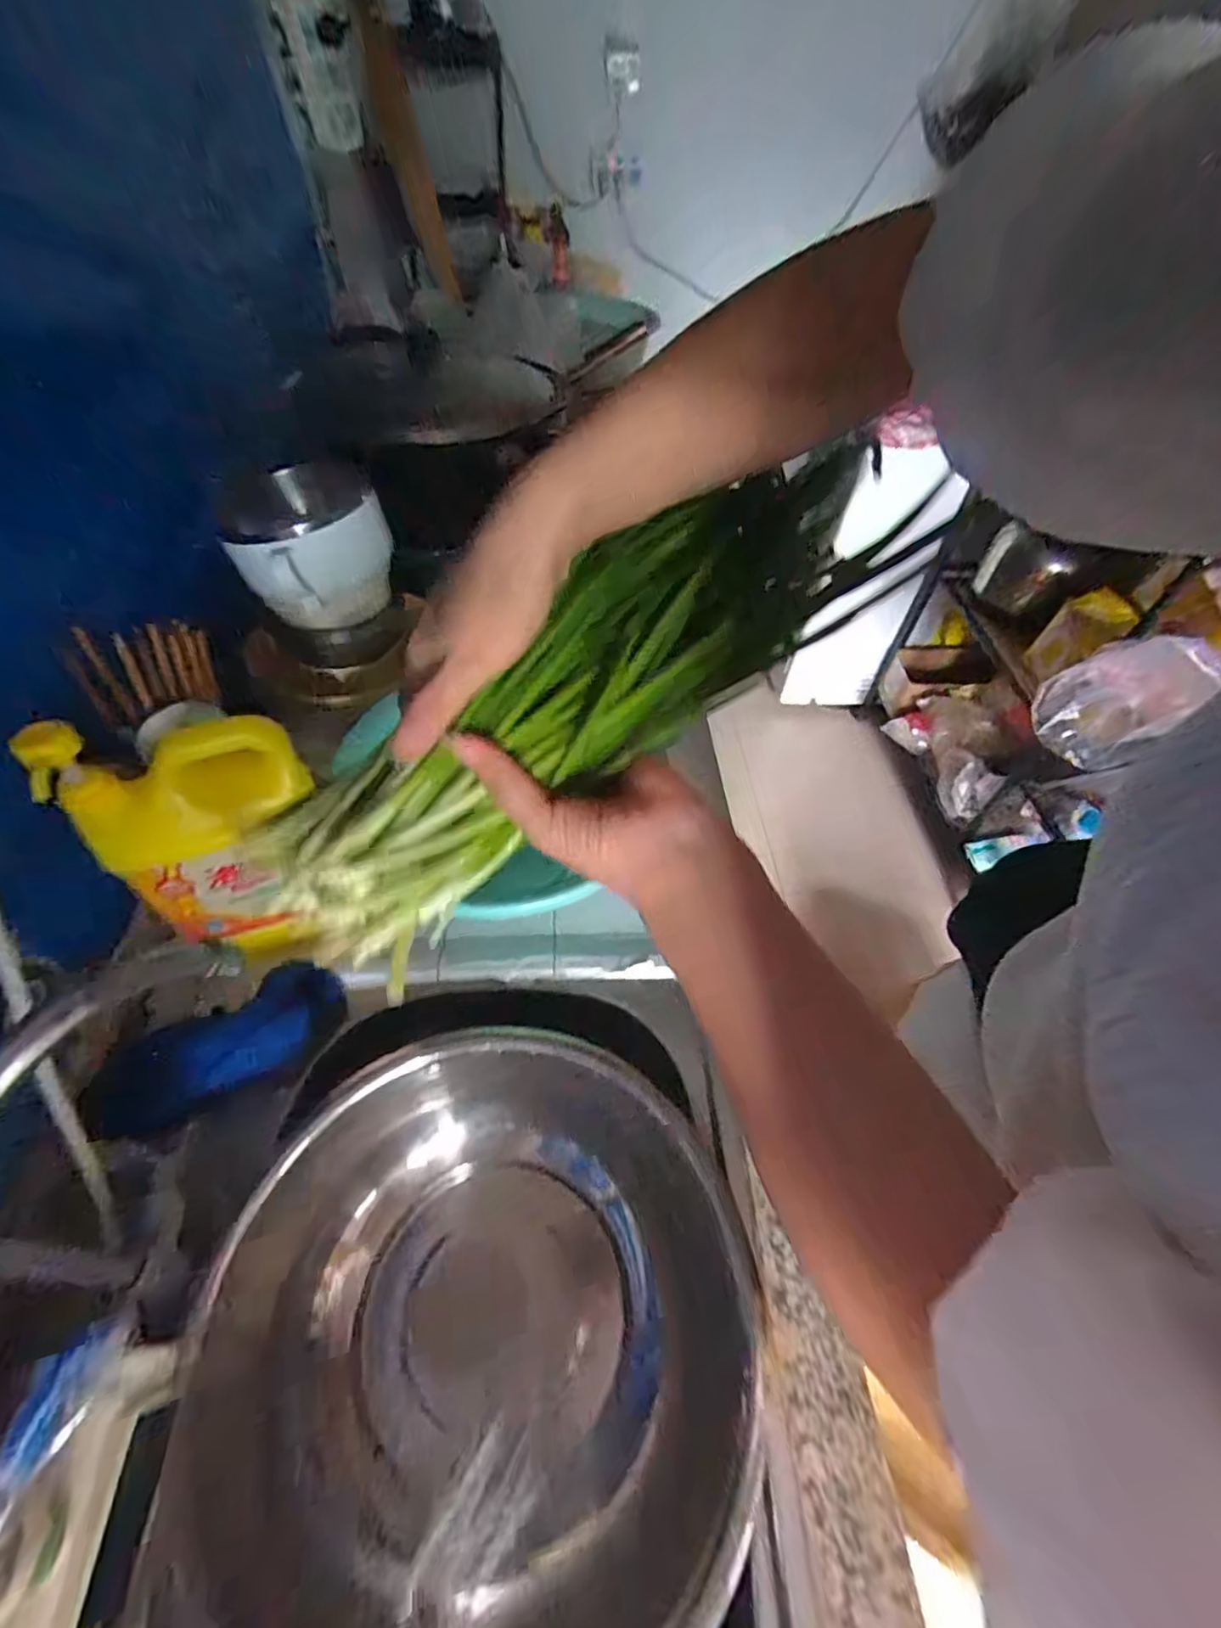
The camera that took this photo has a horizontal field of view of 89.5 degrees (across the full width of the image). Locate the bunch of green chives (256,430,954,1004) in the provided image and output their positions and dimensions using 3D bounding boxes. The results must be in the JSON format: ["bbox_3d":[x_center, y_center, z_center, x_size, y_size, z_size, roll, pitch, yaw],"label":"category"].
[{"bbox_3d":[0.017,-0.076,0.320,0.402,0.069,0.095,-39,62,-13],"label":"bunch of green chives"}]

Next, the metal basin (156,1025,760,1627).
[{"bbox_3d":[-0.080,0.354,0.445,0.328,0.168,0.331,2,51,-3],"label":"metal basin"}]

